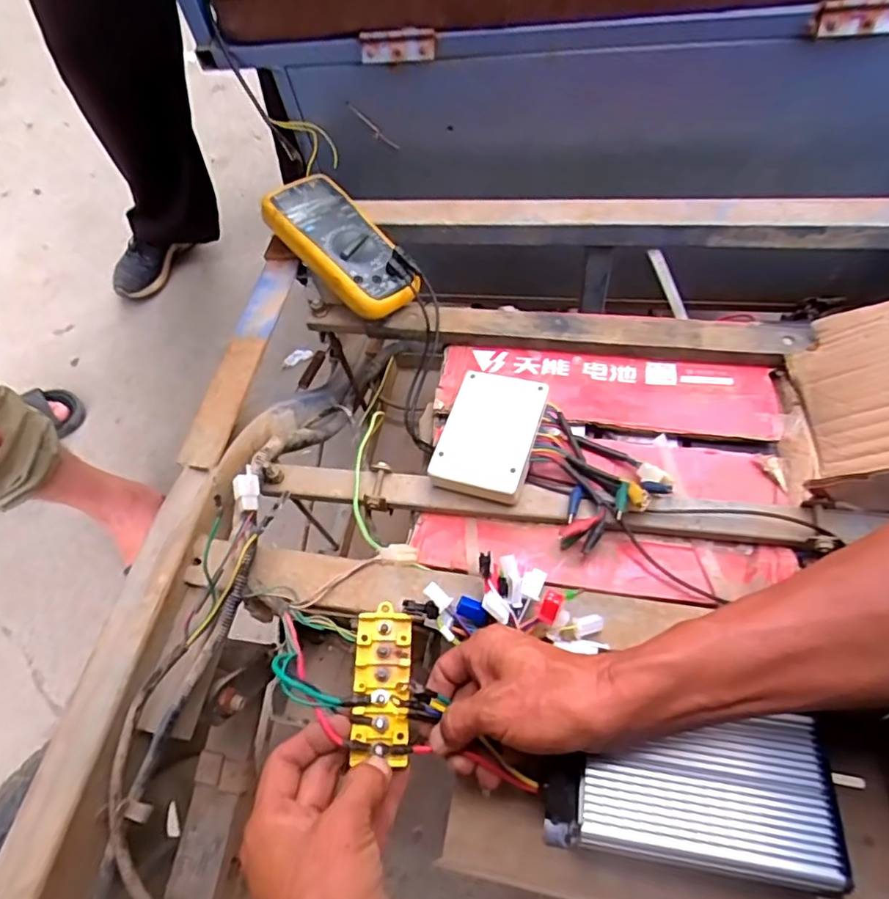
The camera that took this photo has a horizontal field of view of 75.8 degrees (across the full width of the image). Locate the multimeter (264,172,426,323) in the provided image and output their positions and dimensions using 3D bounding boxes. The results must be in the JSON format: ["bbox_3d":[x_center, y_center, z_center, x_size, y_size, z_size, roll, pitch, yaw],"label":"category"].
[{"bbox_3d":[-0.103,-0.211,0.586,0.087,0.032,0.173,-41,80,-17],"label":"multimeter"}]

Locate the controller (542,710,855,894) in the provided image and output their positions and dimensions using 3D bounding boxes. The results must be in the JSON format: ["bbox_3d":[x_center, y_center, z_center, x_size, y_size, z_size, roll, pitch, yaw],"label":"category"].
[{"bbox_3d":[0.152,0.214,0.369,0.170,0.038,0.094,3,63,5],"label":"controller"}]

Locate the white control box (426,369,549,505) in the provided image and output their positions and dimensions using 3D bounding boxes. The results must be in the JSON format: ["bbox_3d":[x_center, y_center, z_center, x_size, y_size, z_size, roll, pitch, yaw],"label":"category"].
[{"bbox_3d":[0.040,-0.014,0.512,0.080,0.026,0.116,15,64,11],"label":"white control box"}]

